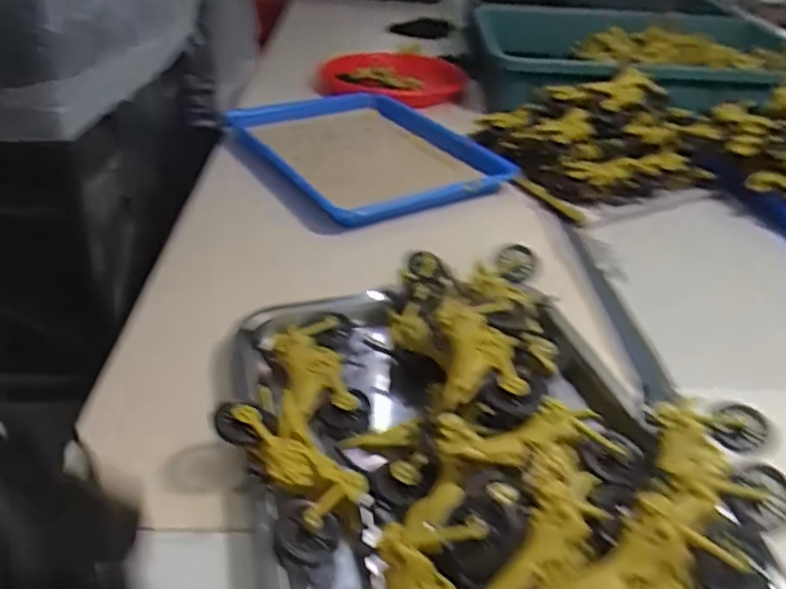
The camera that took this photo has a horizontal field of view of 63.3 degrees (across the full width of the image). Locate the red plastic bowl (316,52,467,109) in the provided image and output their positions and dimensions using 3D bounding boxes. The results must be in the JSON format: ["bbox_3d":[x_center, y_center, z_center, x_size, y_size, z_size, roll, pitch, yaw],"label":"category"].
[{"bbox_3d":[0.003,-0.361,1.062,0.238,0.042,0.236,2,35,-1],"label":"red plastic bowl"}]

